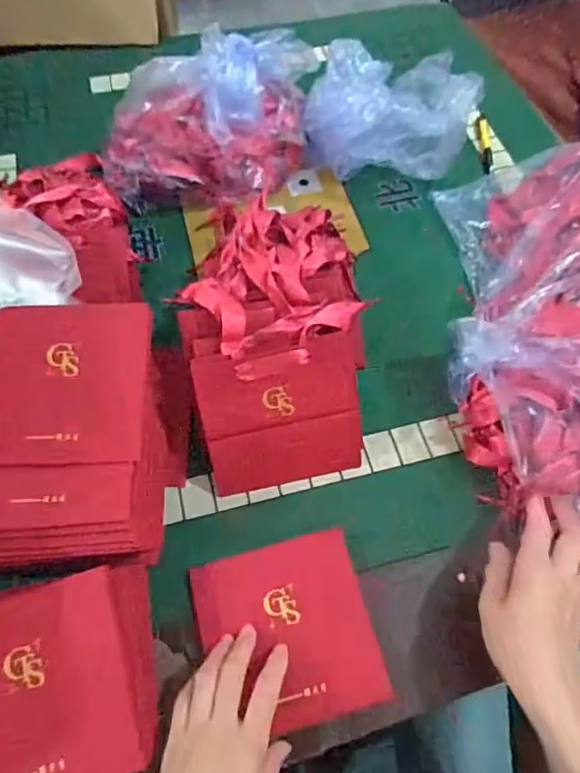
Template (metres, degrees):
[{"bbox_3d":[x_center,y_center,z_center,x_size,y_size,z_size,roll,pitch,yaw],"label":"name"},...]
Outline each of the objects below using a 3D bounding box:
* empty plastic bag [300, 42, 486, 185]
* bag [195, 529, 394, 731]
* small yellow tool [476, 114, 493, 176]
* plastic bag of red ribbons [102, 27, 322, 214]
[{"bbox_3d":[0.127,-0.351,0.677,0.199,0.107,0.160,17,62,7],"label":"empty plastic bag"},{"bbox_3d":[-0.002,0.203,0.433,0.138,0.011,0.136,-13,62,-9],"label":"bag"},{"bbox_3d":[0.274,-0.336,0.725,0.019,0.012,0.117,3,61,-1],"label":"small yellow tool"},{"bbox_3d":[-0.096,-0.341,0.643,0.254,0.143,0.181,-2,61,-3],"label":"plastic bag of red ribbons"}]

